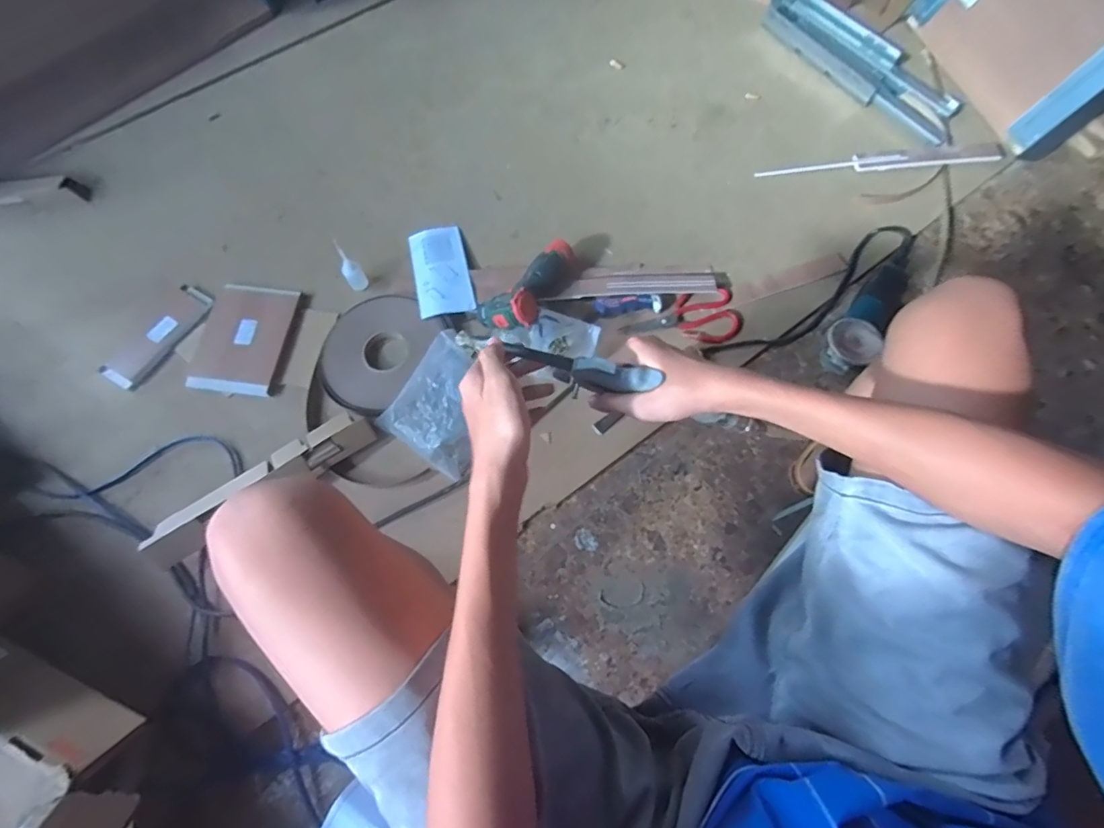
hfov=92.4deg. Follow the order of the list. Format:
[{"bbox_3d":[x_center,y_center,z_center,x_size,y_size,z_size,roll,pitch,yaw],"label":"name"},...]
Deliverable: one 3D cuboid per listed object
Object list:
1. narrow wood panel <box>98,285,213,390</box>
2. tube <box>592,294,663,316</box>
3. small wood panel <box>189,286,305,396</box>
[{"bbox_3d":[-0.712,-0.143,0.954,0.076,0.021,0.209,29,73,11],"label":"narrow wood panel"},{"bbox_3d":[0.138,-0.199,0.971,0.121,0.023,0.036,-6,70,-2],"label":"tube"},{"bbox_3d":[-0.552,-0.138,0.953,0.151,0.016,0.208,7,70,3],"label":"small wood panel"}]

